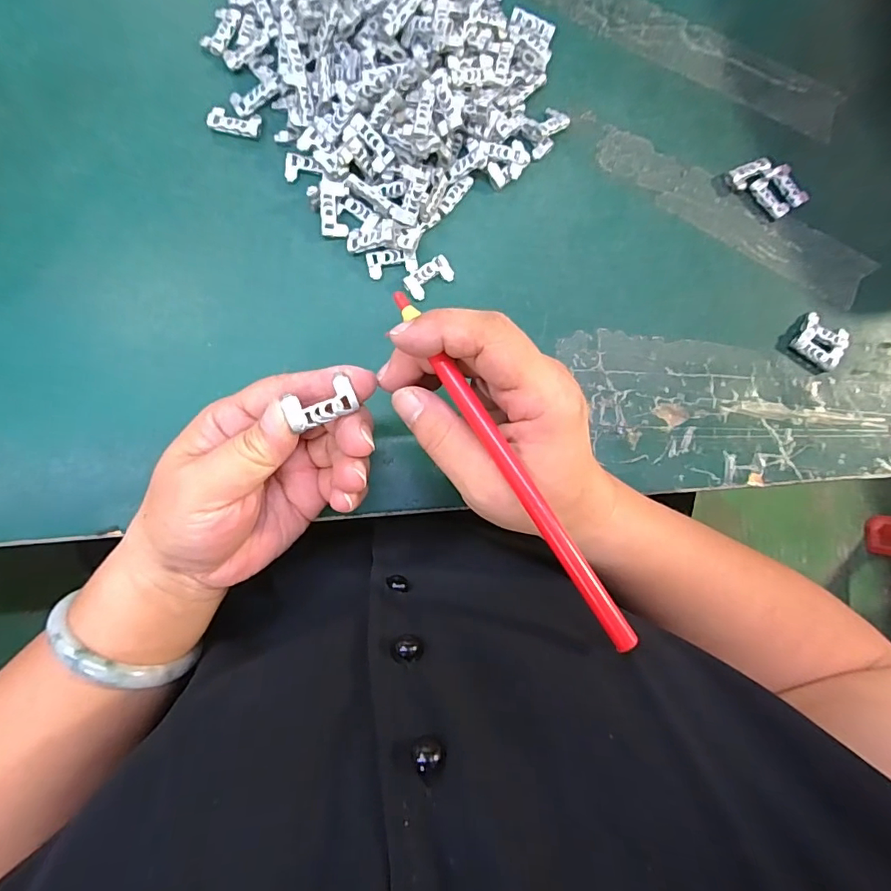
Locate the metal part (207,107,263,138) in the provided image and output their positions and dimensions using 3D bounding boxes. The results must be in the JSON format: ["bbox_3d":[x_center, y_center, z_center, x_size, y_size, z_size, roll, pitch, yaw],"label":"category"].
[{"bbox_3d":[-0.130,-0.199,0.299,0.030,0.006,0.016,9,83,-5],"label":"metal part"}]

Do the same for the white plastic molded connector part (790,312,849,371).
[{"bbox_3d":[0.247,-0.069,0.317,0.029,0.008,0.030,34,81,-1],"label":"white plastic molded connector part"}]

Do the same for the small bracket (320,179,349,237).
[{"bbox_3d":[-0.067,-0.143,0.292,0.016,0.005,0.030,0,100,-6],"label":"small bracket"}]

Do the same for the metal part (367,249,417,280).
[{"bbox_3d":[-0.032,-0.111,0.295,0.029,0.004,0.016,-6,84,-7],"label":"metal part"}]

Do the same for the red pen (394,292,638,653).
[{"bbox_3d":[0.025,0.009,0.191,0.009,0.005,0.162,-32,86,-8],"label":"red pen"}]

